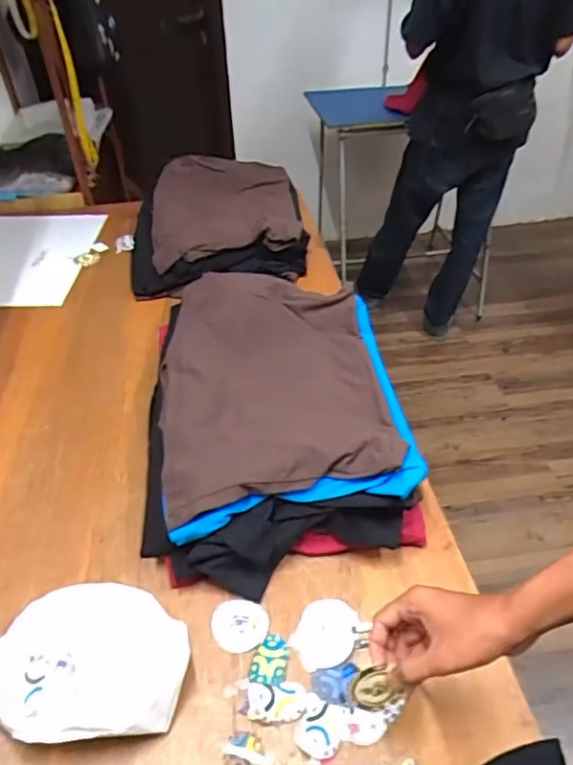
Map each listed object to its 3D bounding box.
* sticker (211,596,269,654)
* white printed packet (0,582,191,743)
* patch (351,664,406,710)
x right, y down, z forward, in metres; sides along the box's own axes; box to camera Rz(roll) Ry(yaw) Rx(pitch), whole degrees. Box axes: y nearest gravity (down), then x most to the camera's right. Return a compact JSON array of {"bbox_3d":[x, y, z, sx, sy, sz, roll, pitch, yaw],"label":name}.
[{"bbox_3d":[-0.054,0.281,0.661,0.066,0.004,0.059,-8,48,0],"label":"sticker"},{"bbox_3d":[-0.206,0.297,0.608,0.203,0.040,0.153,-5,41,-3],"label":"white printed packet"},{"bbox_3d":[0.079,0.278,0.516,0.044,0.045,0.006,37,12,-9],"label":"patch"}]

